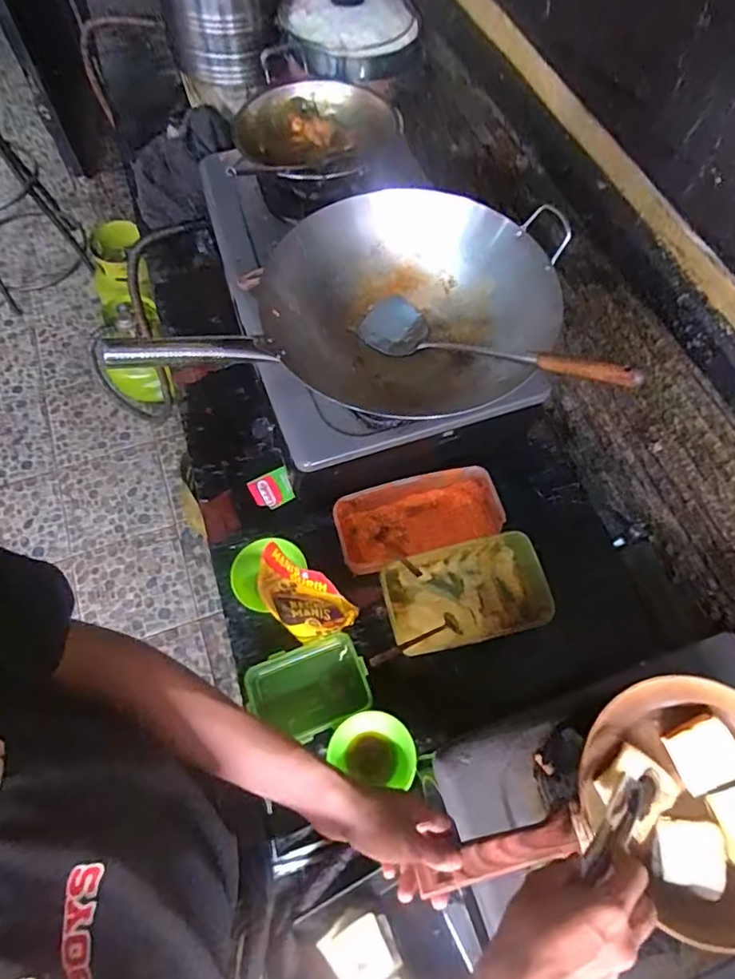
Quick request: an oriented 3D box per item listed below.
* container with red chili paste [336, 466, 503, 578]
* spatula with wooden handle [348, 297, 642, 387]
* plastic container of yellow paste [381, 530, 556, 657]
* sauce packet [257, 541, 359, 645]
[{"bbox_3d":[0.086,0.051,0.891,0.267,0.082,0.120,-16,65,-8],"label":"container with red chili paste"},{"bbox_3d":[0.149,-0.183,0.718,0.090,0.054,0.401,-43,45,-19],"label":"spatula with wooden handle"},{"bbox_3d":[0.149,0.157,0.827,0.239,0.082,0.139,-11,64,-6],"label":"plastic container of yellow paste"},{"bbox_3d":[-0.084,0.150,0.728,0.119,0.174,0.061,29,67,13],"label":"sauce packet"}]

